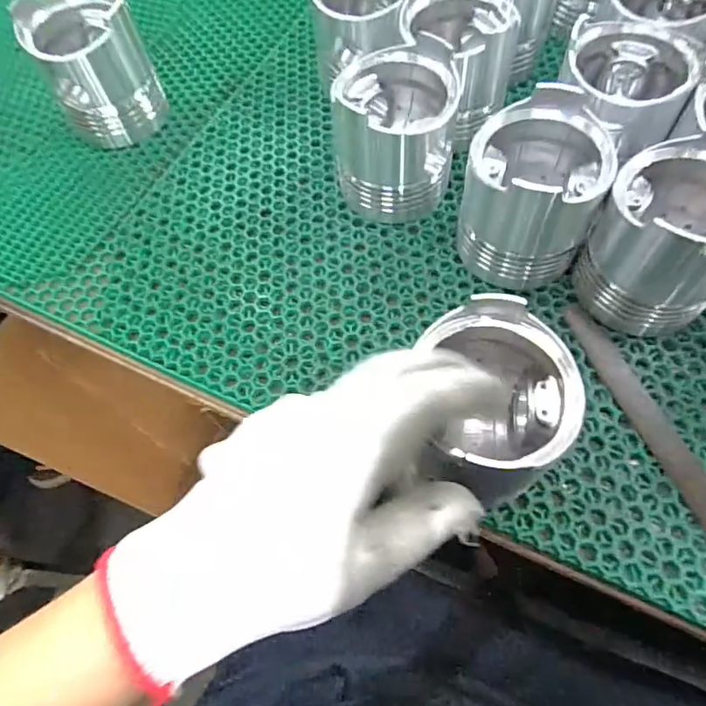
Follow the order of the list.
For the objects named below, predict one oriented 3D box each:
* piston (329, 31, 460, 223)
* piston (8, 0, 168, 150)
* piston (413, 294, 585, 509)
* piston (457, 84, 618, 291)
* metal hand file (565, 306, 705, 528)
[{"bbox_3d":[0.031,-0.161,0.379,0.085,0.092,0.081,3,64,5],"label":"piston"},{"bbox_3d":[-0.212,-0.233,0.432,0.070,0.092,0.075,34,71,18],"label":"piston"},{"bbox_3d":[0.071,0.030,0.279,0.075,0.096,0.081,3,64,5],"label":"piston"},{"bbox_3d":[0.115,-0.105,0.343,0.084,0.092,0.079,3,64,5],"label":"piston"},{"bbox_3d":[0.192,0.068,0.301,0.020,0.006,0.231,-22,65,-7],"label":"metal hand file"}]

